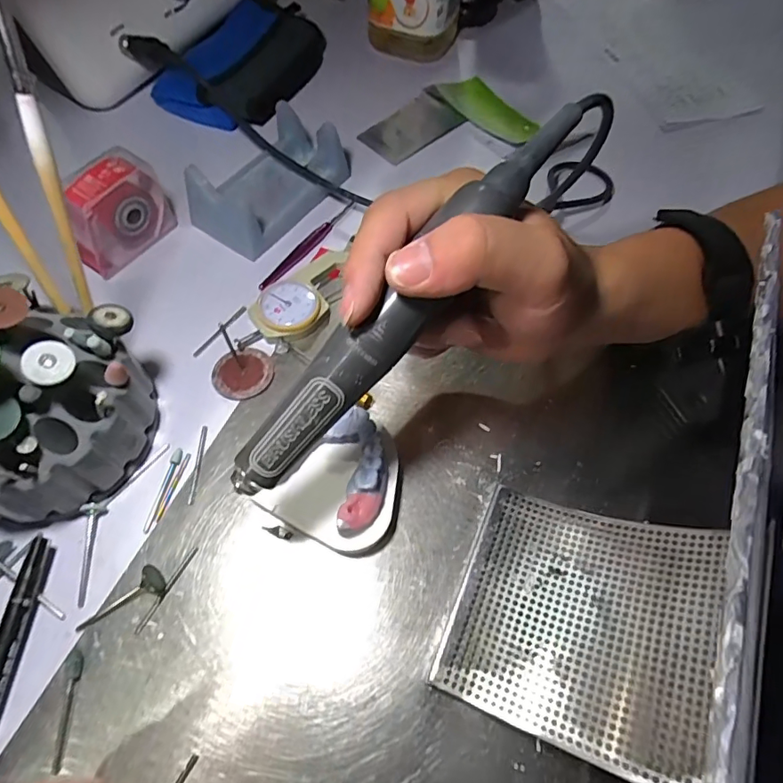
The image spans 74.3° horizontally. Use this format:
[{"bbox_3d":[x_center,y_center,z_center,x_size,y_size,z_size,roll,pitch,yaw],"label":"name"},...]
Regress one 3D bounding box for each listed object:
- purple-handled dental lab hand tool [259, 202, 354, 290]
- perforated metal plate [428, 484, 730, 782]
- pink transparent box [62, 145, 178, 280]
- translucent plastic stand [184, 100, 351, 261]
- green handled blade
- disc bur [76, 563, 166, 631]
[{"bbox_3d":[-0.056,-0.099,0.346,0.008,0.005,0.092,33,67,16],"label":"purple-handled dental lab hand tool"},{"bbox_3d":[0.079,0.095,0.221,0.100,0.012,0.097,7,57,34],"label":"perforated metal plate"},{"bbox_3d":[-0.175,-0.114,0.329,0.028,0.054,0.065,38,68,18],"label":"pink transparent box"},{"bbox_3d":[-0.084,-0.148,0.357,0.067,0.037,0.110,36,67,17],"label":"translucent plastic stand"},{"bbox_3d":[0.041,-0.218,0.412,0.133,0.016,0.080,-15,63,-8],"label":"green handled blade"},{"bbox_3d":[-0.126,0.096,0.241,0.041,0.012,0.016,-33,66,-1],"label":"disc bur"}]

